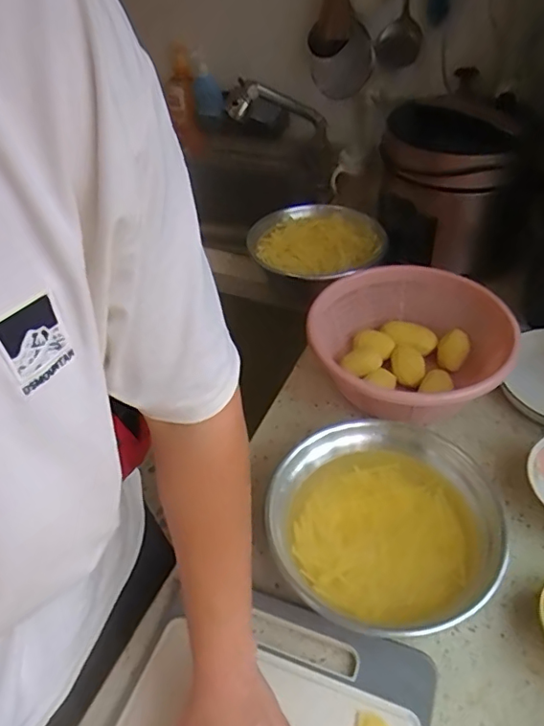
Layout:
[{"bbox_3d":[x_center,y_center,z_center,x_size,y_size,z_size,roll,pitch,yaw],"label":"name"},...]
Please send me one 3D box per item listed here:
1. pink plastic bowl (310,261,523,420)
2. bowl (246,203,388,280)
[{"bbox_3d":[0.194,-0.020,0.820,0.274,0.119,0.270,-2,44,2],"label":"pink plastic bowl"},{"bbox_3d":[0.087,-0.232,1.017,0.214,0.046,0.230,-2,44,2],"label":"bowl"}]

